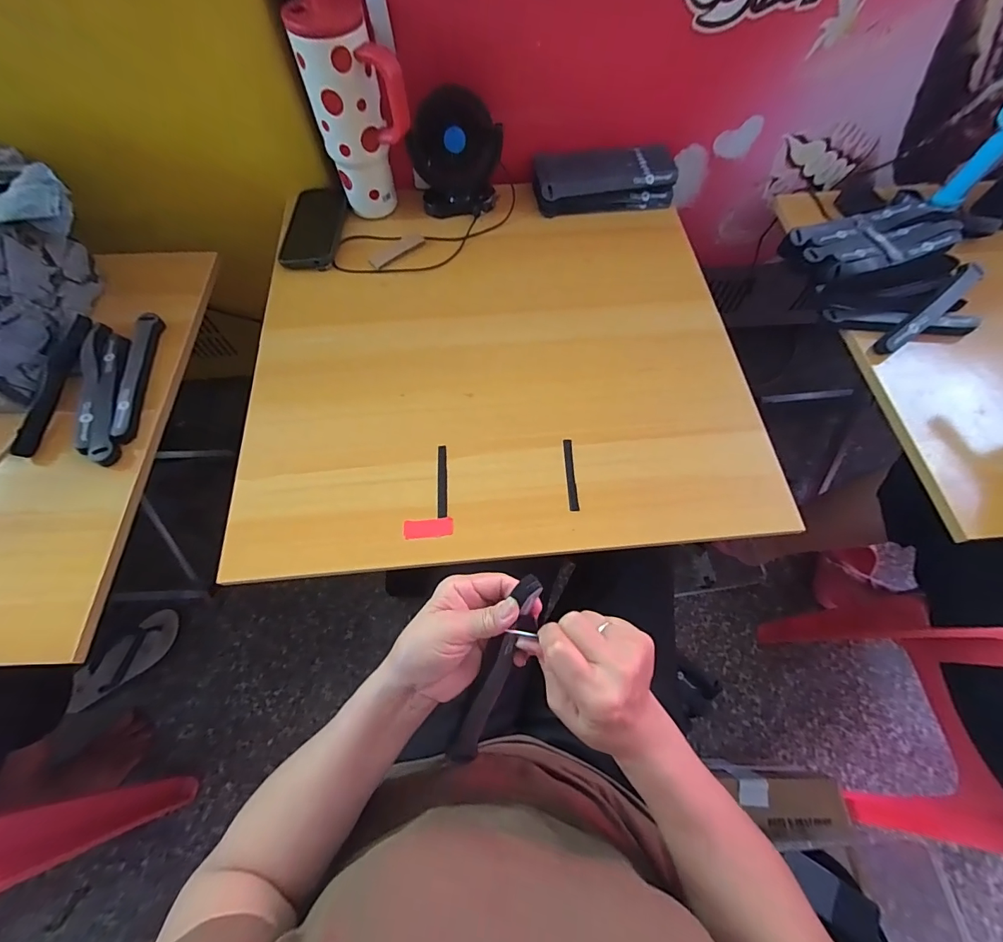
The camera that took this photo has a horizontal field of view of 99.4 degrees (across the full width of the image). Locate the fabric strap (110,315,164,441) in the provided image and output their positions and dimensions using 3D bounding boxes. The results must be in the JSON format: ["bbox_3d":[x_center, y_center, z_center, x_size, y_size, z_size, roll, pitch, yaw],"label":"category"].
[{"bbox_3d":[-0.479,-0.127,0.557,0.026,0.023,0.196,-7,66,-3],"label":"fabric strap"}]

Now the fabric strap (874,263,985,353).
[{"bbox_3d":[0.577,-0.218,0.572,0.196,0.037,0.027,-37,71,-15],"label":"fabric strap"}]

